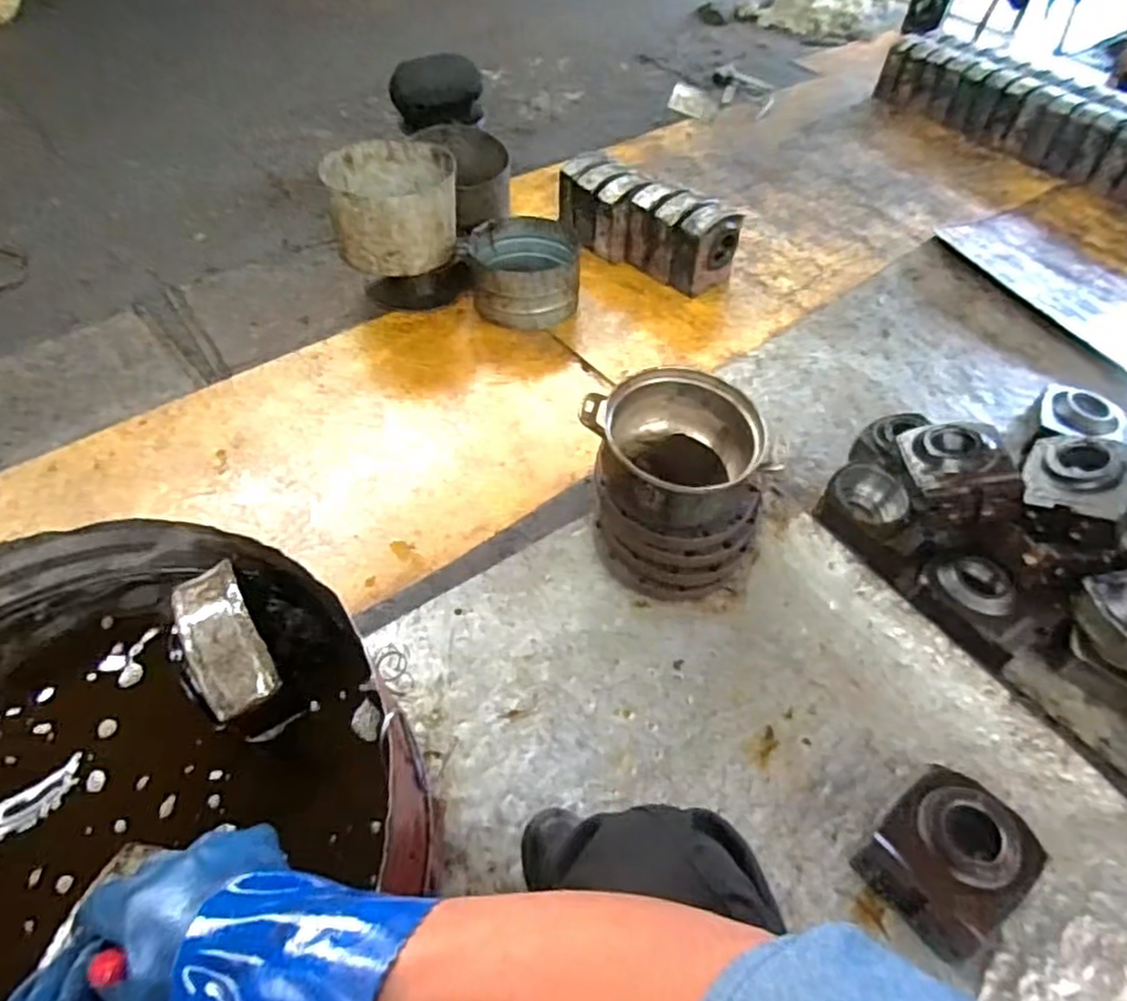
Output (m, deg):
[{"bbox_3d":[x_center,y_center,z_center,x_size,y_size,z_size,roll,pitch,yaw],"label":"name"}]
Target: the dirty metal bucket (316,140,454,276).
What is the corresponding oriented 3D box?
[{"bbox_3d":[-0.400,-0.699,1.618,0.309,0.171,0.309,2,52,-2],"label":"dirty metal bucket"}]

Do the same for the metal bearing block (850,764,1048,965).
[{"bbox_3d":[0.490,0.446,0.866,0.189,0.095,0.154,-32,60,-25],"label":"metal bearing block"}]

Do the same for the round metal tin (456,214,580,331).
[{"bbox_3d":[-0.100,-0.546,1.634,0.273,0.154,0.268,2,52,-2],"label":"round metal tin"}]

